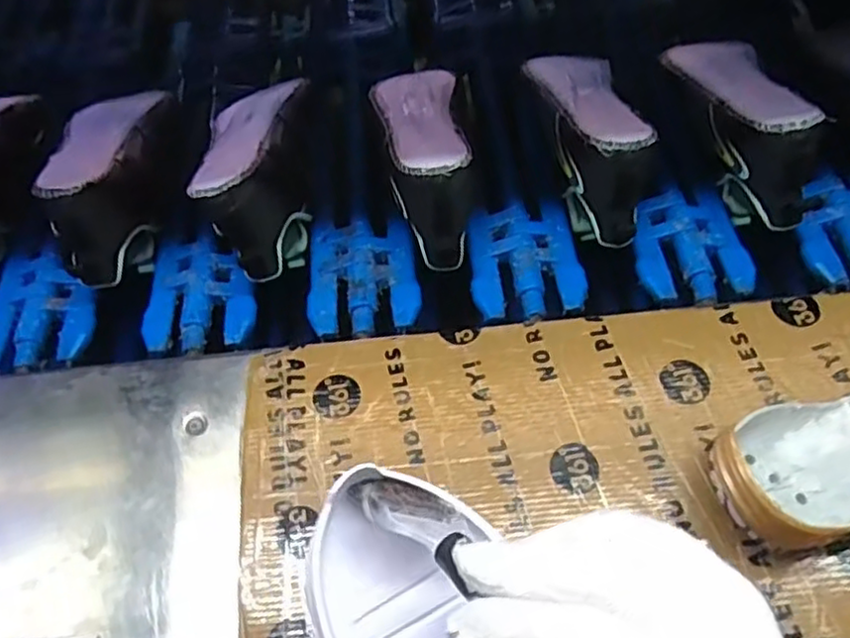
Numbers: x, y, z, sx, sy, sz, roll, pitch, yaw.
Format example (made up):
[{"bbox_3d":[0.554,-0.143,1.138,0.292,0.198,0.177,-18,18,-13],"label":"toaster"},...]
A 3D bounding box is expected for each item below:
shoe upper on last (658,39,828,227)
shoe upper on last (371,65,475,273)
[{"bbox_3d":[0.270,-0.176,0.586,0.067,0.091,0.215,-9,57,-1],"label":"shoe upper on last"},{"bbox_3d":[-0.003,-0.145,0.598,0.076,0.102,0.210,-5,57,1],"label":"shoe upper on last"}]

